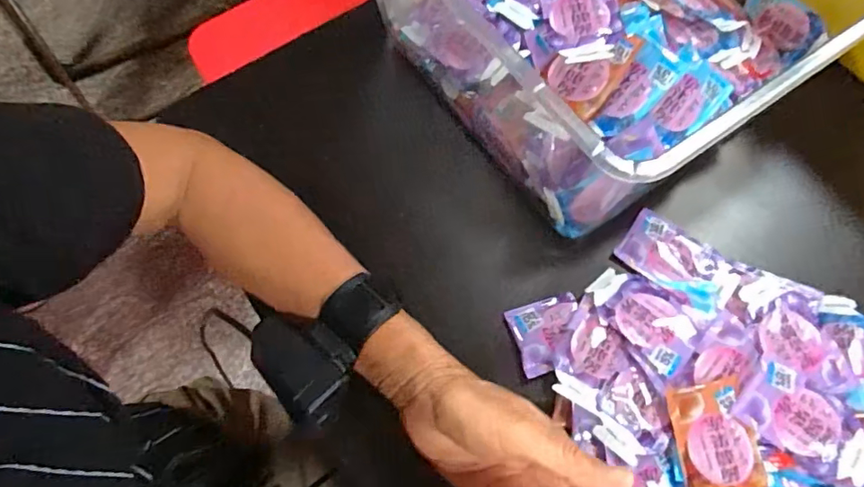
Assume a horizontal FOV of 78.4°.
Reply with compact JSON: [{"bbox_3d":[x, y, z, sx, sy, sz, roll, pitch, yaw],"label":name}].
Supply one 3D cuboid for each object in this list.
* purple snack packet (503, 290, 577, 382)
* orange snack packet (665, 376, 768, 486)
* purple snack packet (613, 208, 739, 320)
[{"bbox_3d":[0.080,0.061,0.354,0.049,0.008,0.048,-17,69,-4],"label":"purple snack packet"},{"bbox_3d":[0.169,0.119,0.315,0.045,0.011,0.068,-7,69,-1],"label":"orange snack packet"},{"bbox_3d":[0.172,0.013,0.373,0.078,0.015,0.050,42,76,16],"label":"purple snack packet"}]

